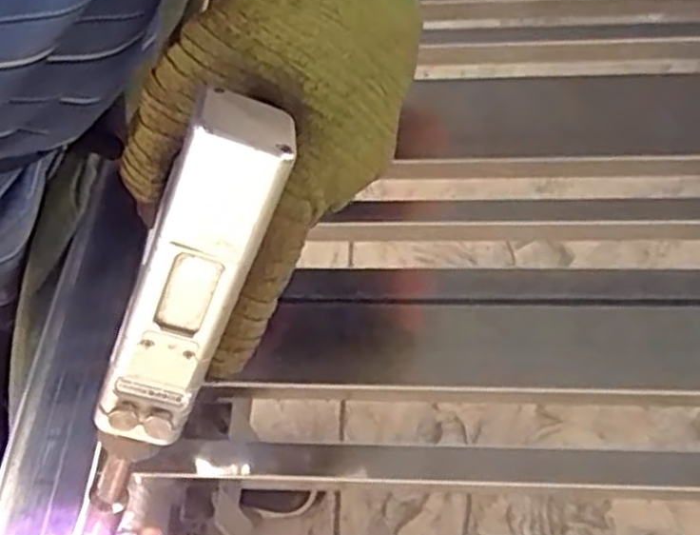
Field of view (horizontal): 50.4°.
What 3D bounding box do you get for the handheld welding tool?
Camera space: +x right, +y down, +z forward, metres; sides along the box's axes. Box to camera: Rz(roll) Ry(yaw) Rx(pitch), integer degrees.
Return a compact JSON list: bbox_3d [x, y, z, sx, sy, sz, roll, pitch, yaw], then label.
[{"bbox_3d":[-0.068,0.029,0.271,0.026,0.194,0.024,42,33,25],"label":"handheld welding tool"}]

